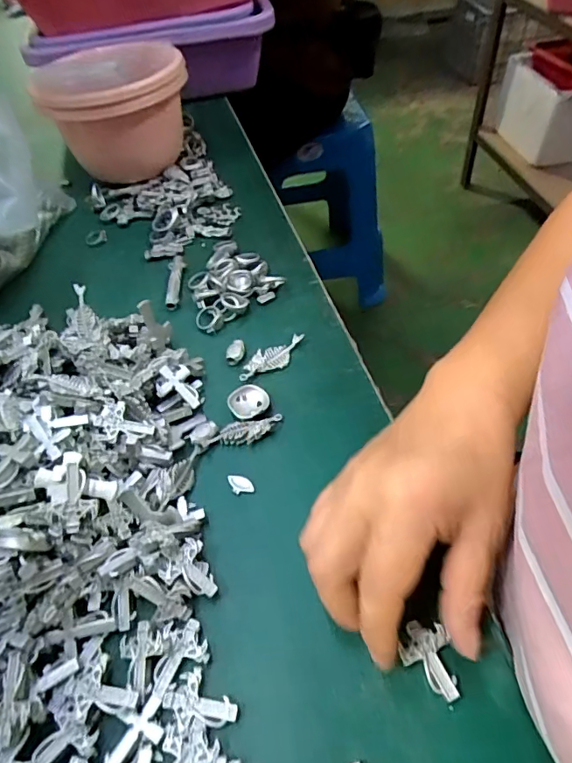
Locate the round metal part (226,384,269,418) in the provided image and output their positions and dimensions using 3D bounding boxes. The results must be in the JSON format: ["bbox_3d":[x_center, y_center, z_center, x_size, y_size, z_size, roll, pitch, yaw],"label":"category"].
[{"bbox_3d":[-0.025,0.014,0.345,0.025,0.006,0.026,-2,50,3],"label":"round metal part"}]

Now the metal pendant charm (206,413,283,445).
[{"bbox_3d":[-0.026,0.033,0.331,0.050,0.005,0.018,-17,48,-4],"label":"metal pendant charm"}]

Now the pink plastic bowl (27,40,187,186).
[{"bbox_3d":[-0.162,-0.274,0.510,0.133,0.121,0.145,-11,50,-4],"label":"pink plastic bowl"}]

